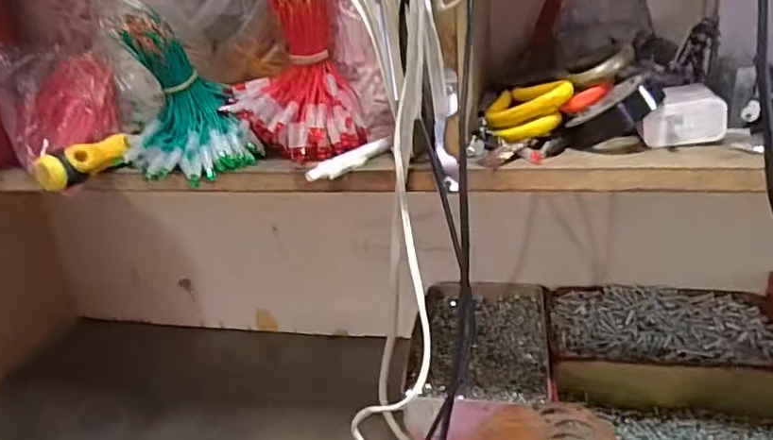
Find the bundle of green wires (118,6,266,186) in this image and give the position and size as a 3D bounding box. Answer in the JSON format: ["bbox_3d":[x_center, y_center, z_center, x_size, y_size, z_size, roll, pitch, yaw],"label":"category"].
[{"bbox_3d":[-0.153,-0.091,0.450,0.083,0.108,0.087,-20,25,-32],"label":"bundle of green wires"}]

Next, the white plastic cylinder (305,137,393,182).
[{"bbox_3d":[-0.026,-0.042,0.422,0.012,0.013,0.084,13,28,39],"label":"white plastic cylinder"}]

